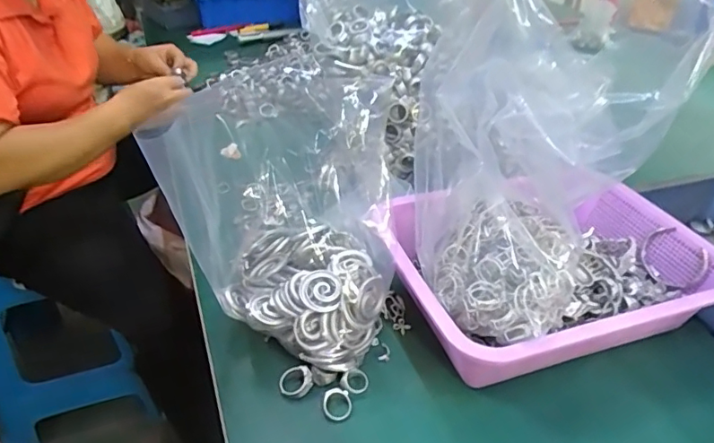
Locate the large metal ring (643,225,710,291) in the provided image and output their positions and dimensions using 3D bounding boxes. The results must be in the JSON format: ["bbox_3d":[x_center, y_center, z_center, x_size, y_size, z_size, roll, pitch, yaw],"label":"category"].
[{"bbox_3d":[0.317,0.040,0.508,0.015,0.053,0.066,15,28,-25],"label":"large metal ring"}]

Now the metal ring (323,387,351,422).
[{"bbox_3d":[-0.017,0.151,0.415,0.023,0.004,0.026,-10,60,-11],"label":"metal ring"}]

